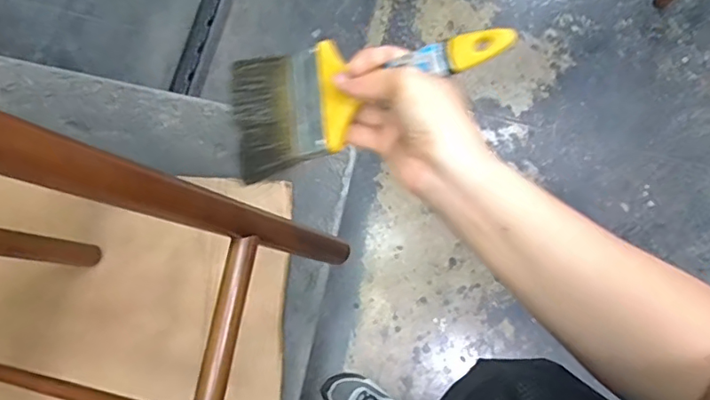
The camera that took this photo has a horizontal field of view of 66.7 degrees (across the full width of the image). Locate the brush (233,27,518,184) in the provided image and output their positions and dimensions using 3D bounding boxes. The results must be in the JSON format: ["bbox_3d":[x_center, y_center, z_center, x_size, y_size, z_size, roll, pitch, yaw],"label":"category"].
[{"bbox_3d":[0.002,-0.090,0.417,0.232,0.016,0.095,-14,75,25],"label":"brush"}]

